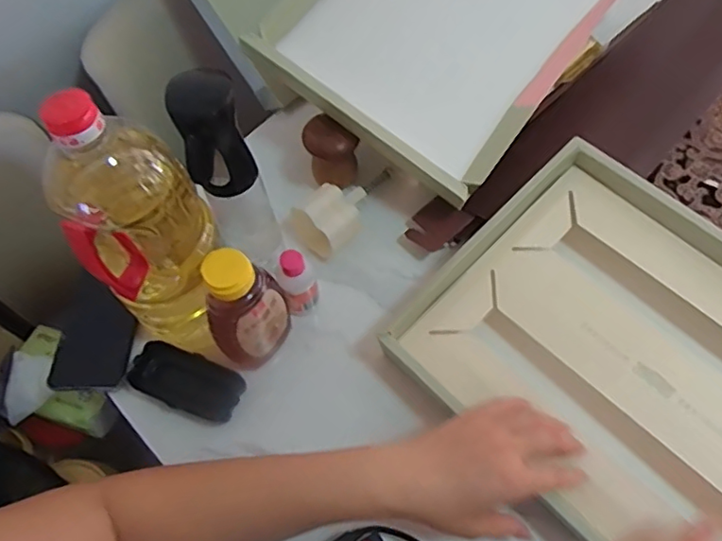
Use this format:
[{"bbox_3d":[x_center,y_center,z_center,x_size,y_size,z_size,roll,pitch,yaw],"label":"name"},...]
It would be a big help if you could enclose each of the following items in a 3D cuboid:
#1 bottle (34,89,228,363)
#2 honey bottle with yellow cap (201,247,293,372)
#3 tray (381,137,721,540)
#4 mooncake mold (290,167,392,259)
[{"bbox_3d":[-0.189,-0.033,0.501,0.104,0.286,0.106,19,65,12],"label":"bottle"},{"bbox_3d":[-0.105,0.038,0.533,0.048,0.154,0.076,30,67,17],"label":"honey bottle with yellow cap"},{"bbox_3d":[0.262,0.085,0.498,0.305,0.072,0.396,-41,68,-18],"label":"tray"},{"bbox_3d":[-0.016,-0.081,0.647,0.064,0.053,0.132,37,69,19],"label":"mooncake mold"}]

